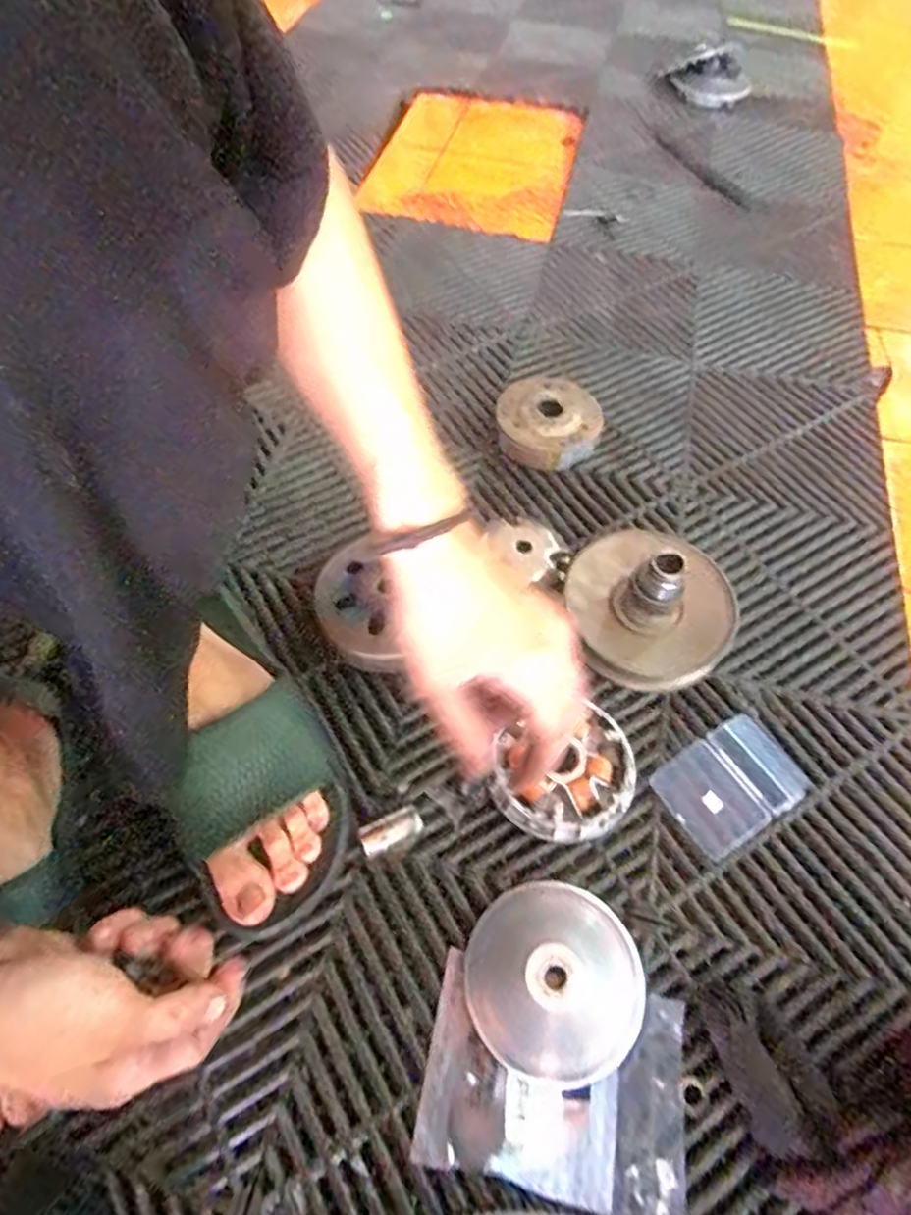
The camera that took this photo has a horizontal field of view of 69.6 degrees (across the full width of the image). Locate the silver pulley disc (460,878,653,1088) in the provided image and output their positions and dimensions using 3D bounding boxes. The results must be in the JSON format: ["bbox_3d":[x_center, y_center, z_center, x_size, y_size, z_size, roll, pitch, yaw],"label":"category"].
[{"bbox_3d":[0.062,0.233,0.412,0.109,0.022,0.106,1,58,-1],"label":"silver pulley disc"}]

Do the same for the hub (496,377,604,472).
[{"bbox_3d":[0.093,-0.185,0.665,0.102,0.037,0.095,1,58,-1],"label":"hub"}]

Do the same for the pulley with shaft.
[{"bbox_3d":[0.163,-0.008,0.535,0.139,0.082,0.137,22,60,12],"label":"pulley with shaft"}]

